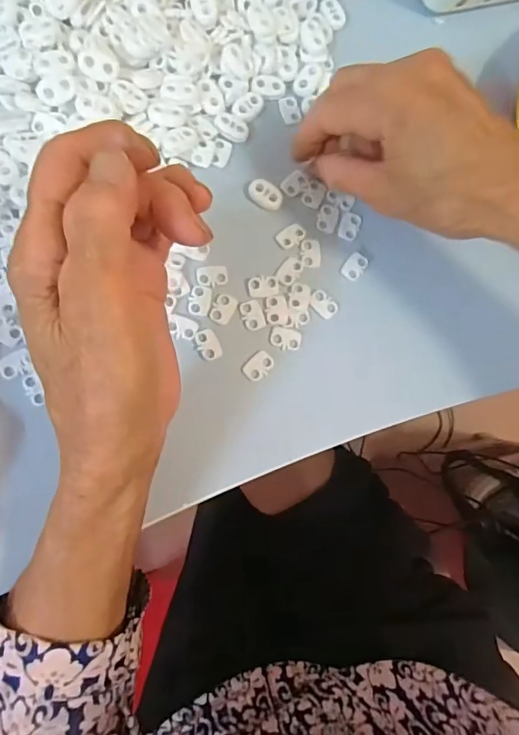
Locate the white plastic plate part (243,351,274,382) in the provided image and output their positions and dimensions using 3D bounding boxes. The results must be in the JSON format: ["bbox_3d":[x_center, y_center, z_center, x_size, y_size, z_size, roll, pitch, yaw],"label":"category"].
[{"bbox_3d":[0.000,-0.001,0.292,0.018,0.004,0.013,-44,91,-11],"label":"white plastic plate part"}]

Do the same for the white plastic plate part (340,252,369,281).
[{"bbox_3d":[0.060,-0.063,0.313,0.012,0.004,0.020,39,79,-3],"label":"white plastic plate part"}]

